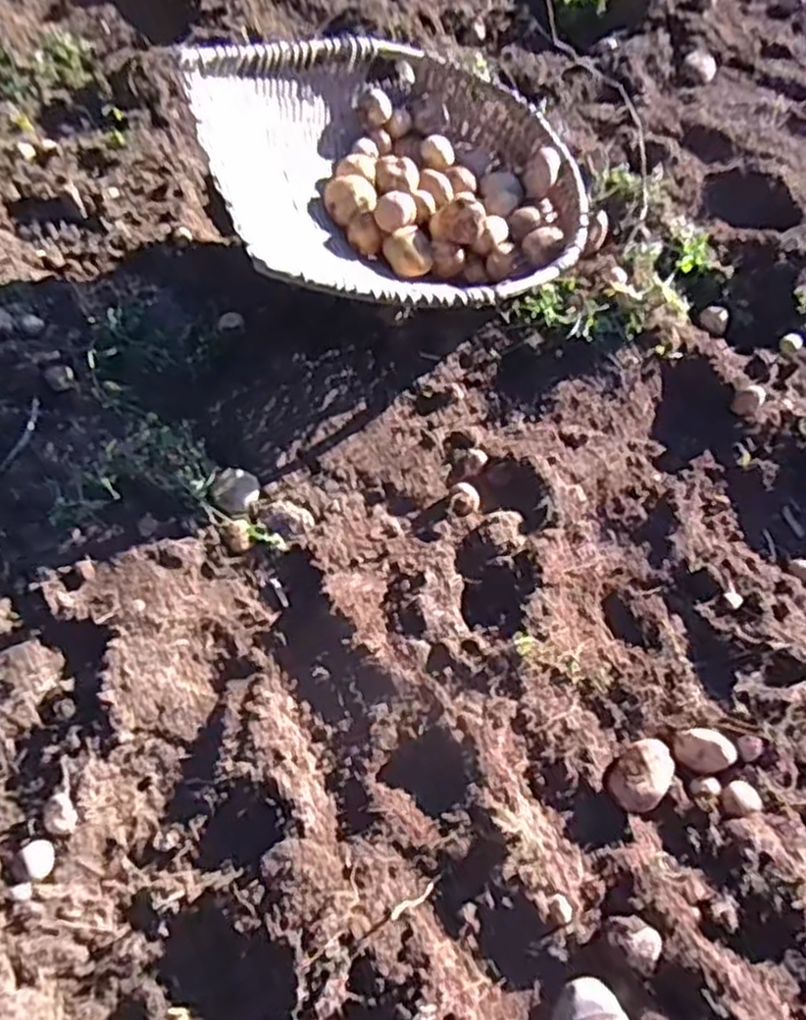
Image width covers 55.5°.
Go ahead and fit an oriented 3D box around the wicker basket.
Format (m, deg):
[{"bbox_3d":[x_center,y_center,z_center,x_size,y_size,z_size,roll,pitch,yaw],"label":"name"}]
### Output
[{"bbox_3d":[0.003,-0.461,1.115,0.570,0.136,0.458,-13,69,-25],"label":"wicker basket"}]

